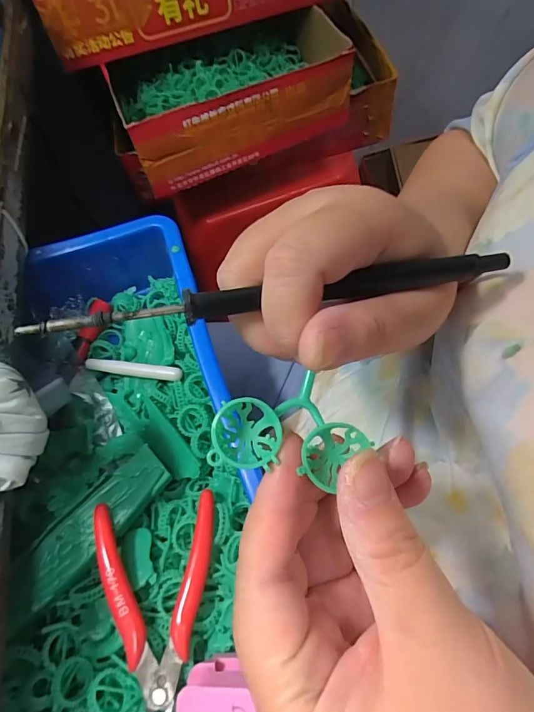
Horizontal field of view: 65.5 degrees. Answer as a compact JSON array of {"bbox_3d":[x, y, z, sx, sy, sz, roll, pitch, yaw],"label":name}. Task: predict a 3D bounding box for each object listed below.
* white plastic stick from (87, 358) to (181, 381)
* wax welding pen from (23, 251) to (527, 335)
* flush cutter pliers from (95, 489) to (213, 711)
[{"bbox_3d":[-0.108,0.011,0.337,0.080,0.012,0.010,5,64,11],"label":"white plastic stick"},{"bbox_3d":[0.005,-0.021,0.137,0.161,0.007,0.009,-9,61,-6],"label":"wax welding pen"},{"bbox_3d":[-0.063,0.146,0.247,0.073,0.014,0.118,-14,62,2],"label":"flush cutter pliers"}]

